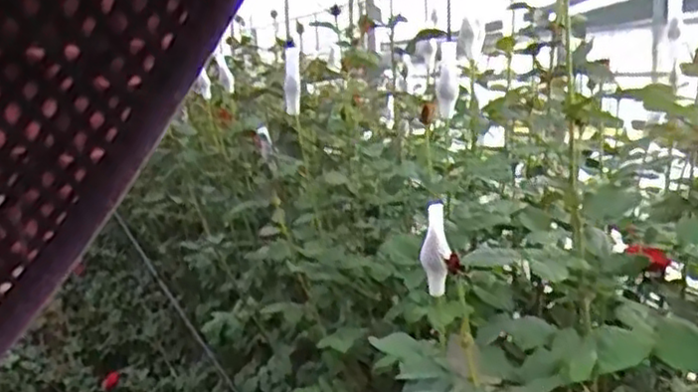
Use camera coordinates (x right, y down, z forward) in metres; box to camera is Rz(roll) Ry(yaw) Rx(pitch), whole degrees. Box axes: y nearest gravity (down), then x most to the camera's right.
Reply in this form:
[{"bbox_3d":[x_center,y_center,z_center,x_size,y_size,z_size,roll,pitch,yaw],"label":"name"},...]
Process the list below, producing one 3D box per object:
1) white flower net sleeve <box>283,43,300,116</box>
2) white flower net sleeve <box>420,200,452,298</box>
[{"bbox_3d":[-0.088,-0.179,1.110,0.024,0.107,0.031,1,9,-3],"label":"white flower net sleeve"},{"bbox_3d":[0.093,0.056,0.766,0.031,0.098,0.025,3,9,6],"label":"white flower net sleeve"}]

